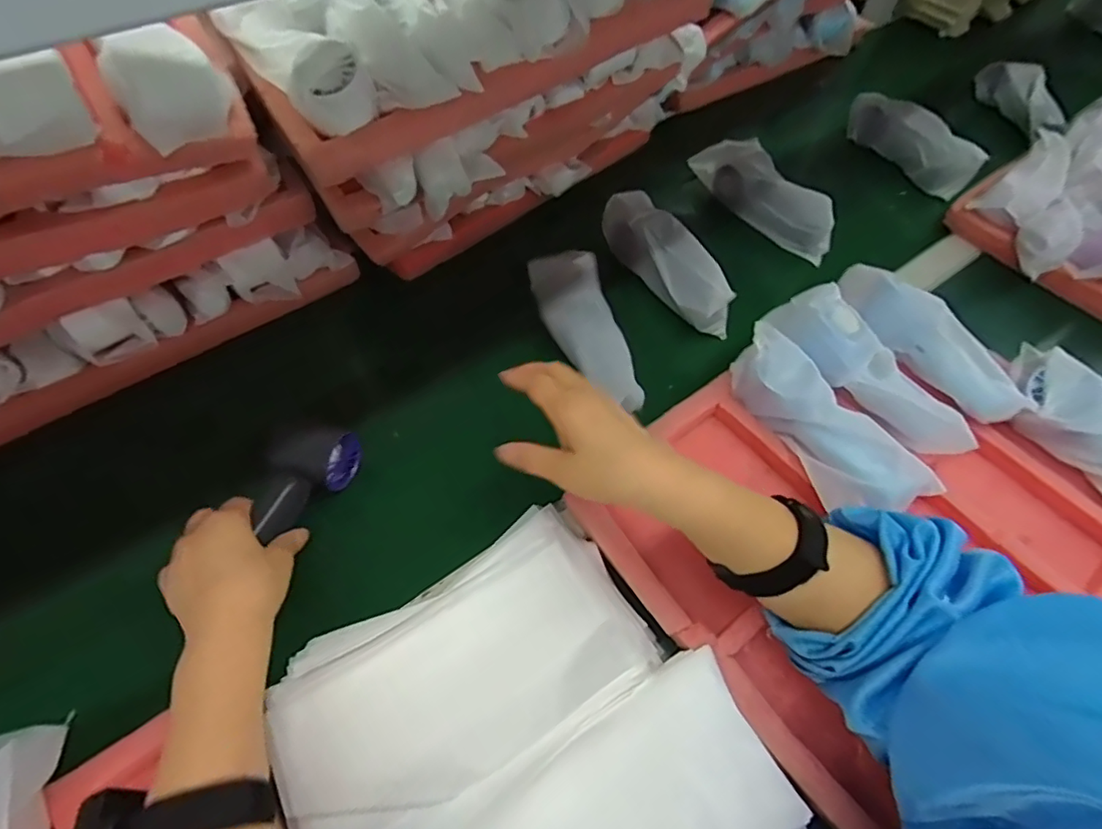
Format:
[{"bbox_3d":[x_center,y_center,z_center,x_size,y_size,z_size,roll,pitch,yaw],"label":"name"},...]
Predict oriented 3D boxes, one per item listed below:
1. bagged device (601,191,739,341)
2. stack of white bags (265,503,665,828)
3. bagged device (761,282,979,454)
[{"bbox_3d":[0.129,-0.173,0.630,0.068,0.054,0.196,-23,60,-16],"label":"bagged device"},{"bbox_3d":[-0.056,0.182,0.399,0.249,0.031,0.161,-26,61,-18],"label":"stack of white bags"},{"bbox_3d":[0.283,-0.043,0.503,0.068,0.045,0.183,-39,79,-23],"label":"bagged device"}]

